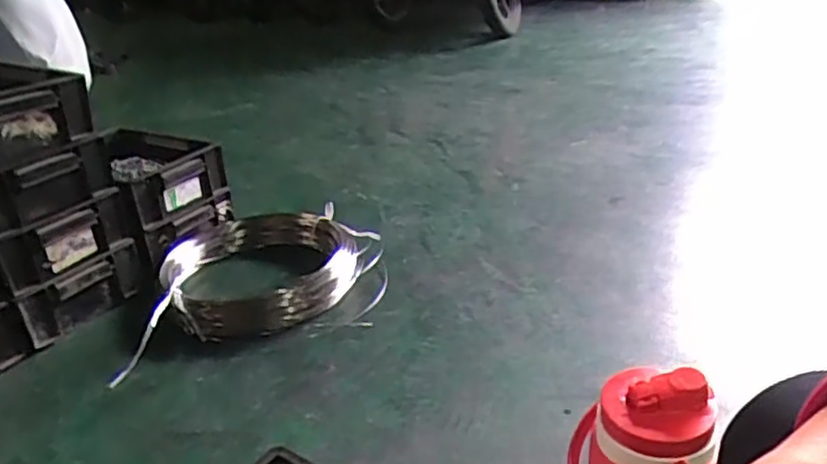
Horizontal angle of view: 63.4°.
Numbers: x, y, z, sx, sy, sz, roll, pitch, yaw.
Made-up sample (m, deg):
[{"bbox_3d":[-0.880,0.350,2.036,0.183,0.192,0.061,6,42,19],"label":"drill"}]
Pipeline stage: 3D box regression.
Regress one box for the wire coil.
[{"bbox_3d":[-0.279,0.084,1.296,0.435,0.074,0.453,-5,26,-3],"label":"wire coil"}]

